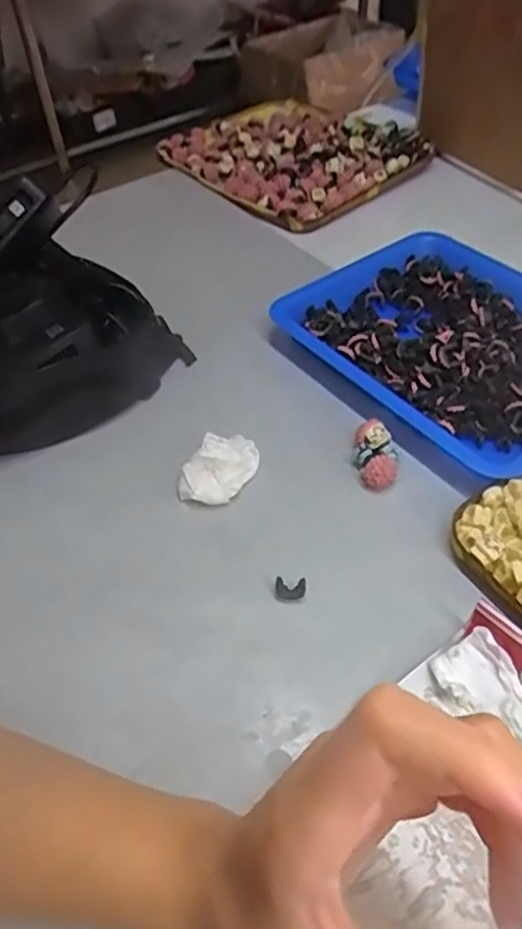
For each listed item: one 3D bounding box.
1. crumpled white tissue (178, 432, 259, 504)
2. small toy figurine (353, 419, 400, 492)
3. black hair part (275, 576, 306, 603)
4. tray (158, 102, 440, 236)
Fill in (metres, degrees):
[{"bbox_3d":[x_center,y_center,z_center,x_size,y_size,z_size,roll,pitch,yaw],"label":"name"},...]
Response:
[{"bbox_3d":[-0.025,0.003,0.393,0.034,0.017,0.050,19,53,21],"label":"crumpled white tissue"},{"bbox_3d":[0.069,-0.005,0.392,0.025,0.021,0.037,-2,49,4],"label":"small toy figurine"},{"bbox_3d":[0.015,0.065,0.341,0.016,0.008,0.010,0,49,5],"label":"black hair part"},{"bbox_3d":[0.032,-0.323,0.693,0.205,0.039,0.231,-34,54,-23],"label":"tray"}]

